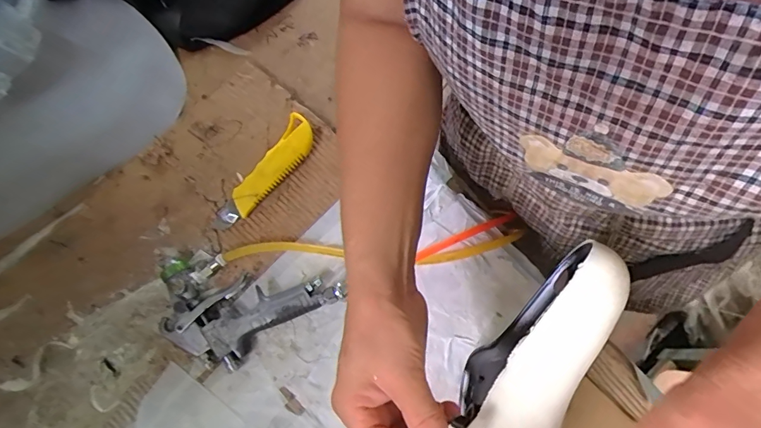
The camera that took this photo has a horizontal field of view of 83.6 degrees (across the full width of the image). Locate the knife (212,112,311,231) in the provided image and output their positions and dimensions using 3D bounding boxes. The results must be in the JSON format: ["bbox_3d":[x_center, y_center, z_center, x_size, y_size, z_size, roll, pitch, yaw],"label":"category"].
[{"bbox_3d":[-0.132,-0.045,0.488,0.040,0.026,0.156,34,79,13],"label":"knife"}]

